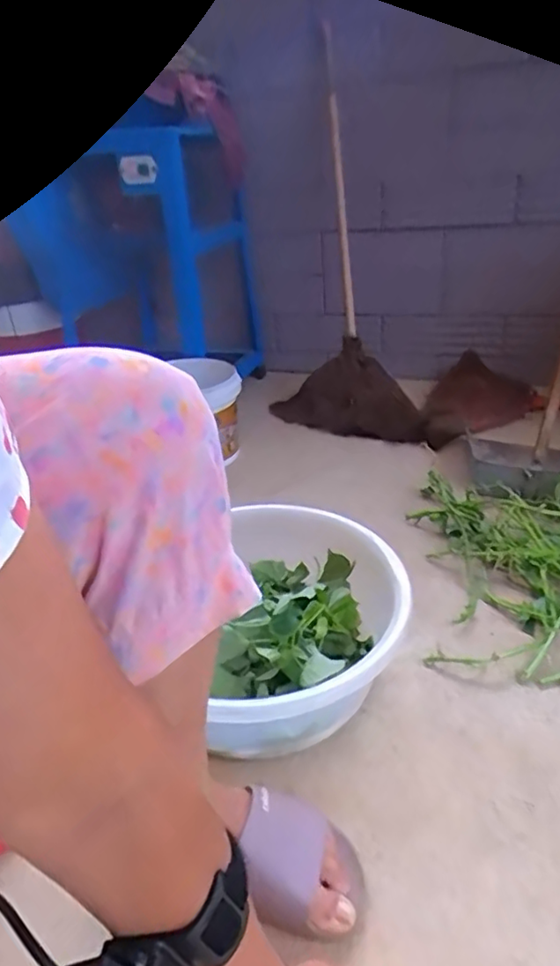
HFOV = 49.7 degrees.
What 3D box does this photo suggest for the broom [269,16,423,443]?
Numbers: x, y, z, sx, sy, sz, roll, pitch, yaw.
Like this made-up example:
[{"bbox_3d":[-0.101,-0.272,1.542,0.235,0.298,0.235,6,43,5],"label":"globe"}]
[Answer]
[{"bbox_3d":[0.180,-0.485,1.244,0.413,0.793,0.059,21,20,41],"label":"broom"}]

